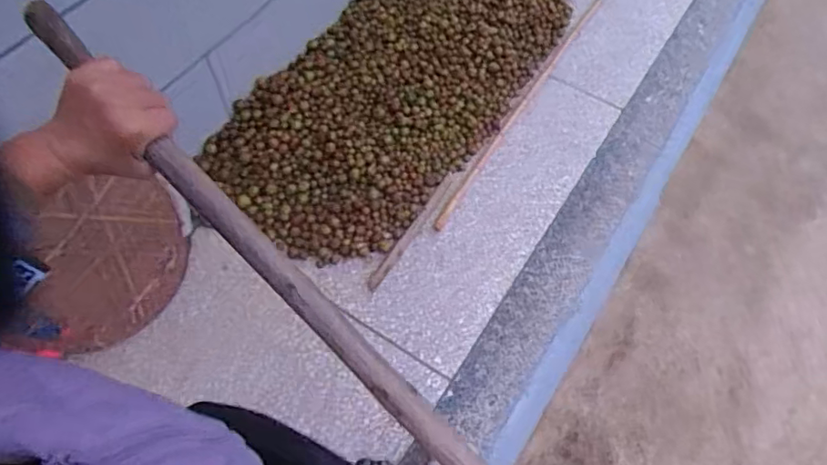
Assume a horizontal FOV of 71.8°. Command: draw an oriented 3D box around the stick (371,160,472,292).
[{"bbox_3d":[0.010,-0.013,1.545,0.034,0.023,0.424,32,65,12],"label":"stick"}]

